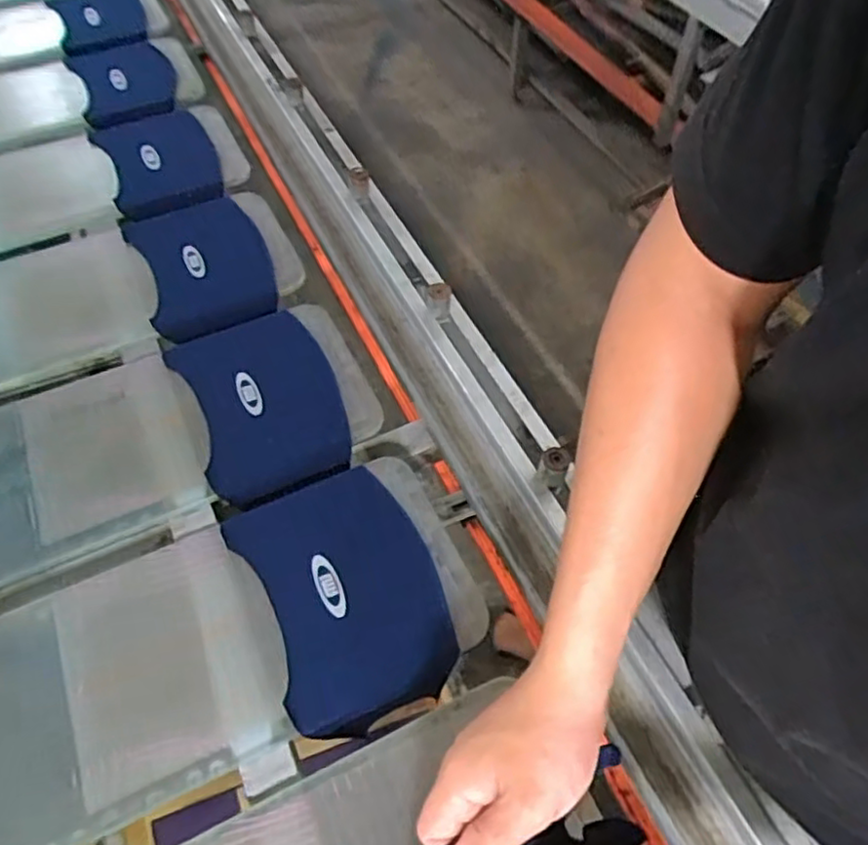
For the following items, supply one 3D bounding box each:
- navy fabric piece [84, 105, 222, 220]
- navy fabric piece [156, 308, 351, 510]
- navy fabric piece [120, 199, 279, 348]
[{"bbox_3d":[-0.378,-0.363,0.914,0.145,0.014,0.230,-23,59,-14],"label":"navy fabric piece"},{"bbox_3d":[-0.181,-0.026,0.699,0.148,0.029,0.206,-23,59,-14],"label":"navy fabric piece"},{"bbox_3d":[-0.278,-0.193,0.799,0.147,0.018,0.212,-22,58,-13],"label":"navy fabric piece"}]

